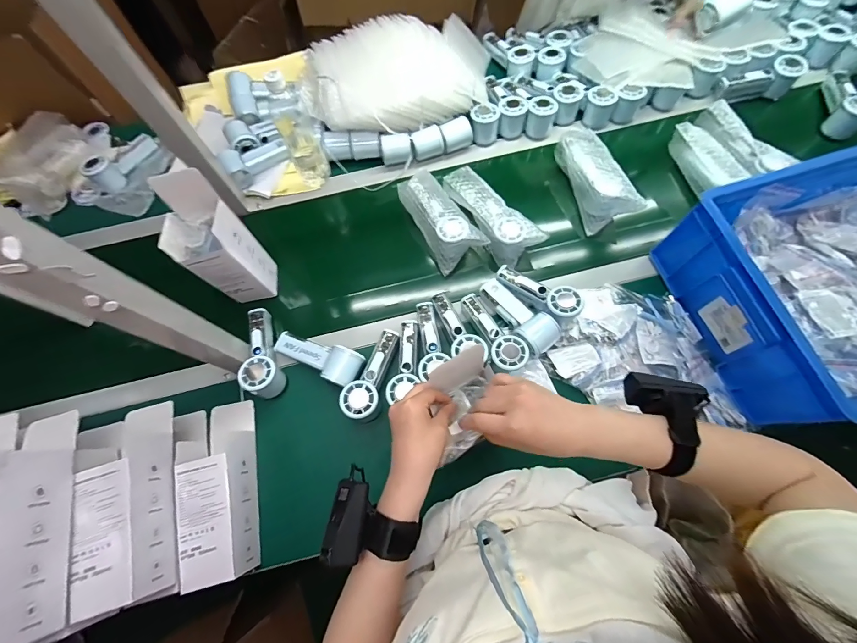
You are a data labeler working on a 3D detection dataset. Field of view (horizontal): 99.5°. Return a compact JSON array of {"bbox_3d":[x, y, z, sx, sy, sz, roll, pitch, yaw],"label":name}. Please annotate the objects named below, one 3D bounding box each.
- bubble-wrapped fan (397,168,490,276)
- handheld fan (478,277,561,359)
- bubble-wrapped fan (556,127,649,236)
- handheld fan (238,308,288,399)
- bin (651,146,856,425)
[{"bbox_3d":[0.017,-0.202,0.690,0.086,0.066,0.196,-31,72,-8],"label":"bubble-wrapped fan"},{"bbox_3d":[0.153,-0.013,0.626,0.062,0.044,0.151,-33,56,-9],"label":"handheld fan"},{"bbox_3d":[0.326,-0.275,0.708,0.087,0.070,0.197,-15,70,-3],"label":"bubble-wrapped fan"},{"bbox_3d":[-0.289,0.049,0.619,0.053,0.061,0.153,-18,71,-4],"label":"handheld fan"},{"bbox_3d":[0.664,-0.059,0.554,0.470,0.162,0.381,-15,70,-3],"label":"bin"}]

